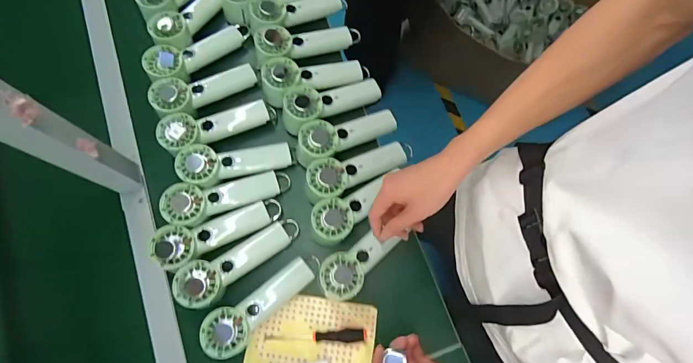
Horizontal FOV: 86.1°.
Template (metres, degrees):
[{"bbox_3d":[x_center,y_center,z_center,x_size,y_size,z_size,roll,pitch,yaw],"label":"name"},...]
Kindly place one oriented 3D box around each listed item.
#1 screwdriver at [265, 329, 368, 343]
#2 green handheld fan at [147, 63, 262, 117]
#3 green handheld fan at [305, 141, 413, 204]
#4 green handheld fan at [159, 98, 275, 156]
[{"bbox_3d":[-0.046,0.230,0.551,0.151,0.023,0.018,0,75,-1],"label":"screwdriver"},{"bbox_3d":[-0.239,-0.158,0.636,0.182,0.039,0.065,-24,76,-26],"label":"green handheld fan"},{"bbox_3d":[0.020,-0.020,0.611,0.188,0.045,0.058,-21,76,-24],"label":"green handheld fan"},{"bbox_3d":[-0.210,-0.097,0.615,0.188,0.033,0.060,-18,75,-20],"label":"green handheld fan"}]

